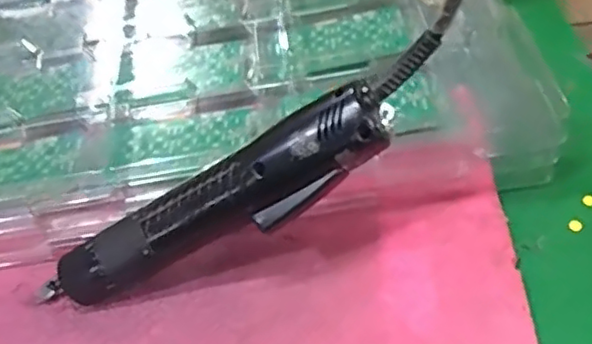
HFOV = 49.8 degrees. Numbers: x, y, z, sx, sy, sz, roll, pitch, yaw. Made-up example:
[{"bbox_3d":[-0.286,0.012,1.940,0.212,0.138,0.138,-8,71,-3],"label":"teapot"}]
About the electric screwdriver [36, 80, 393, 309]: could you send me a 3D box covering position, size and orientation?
[{"bbox_3d":[-0.049,0.022,0.335,0.213,0.030,0.036,-29,53,18],"label":"electric screwdriver"}]

